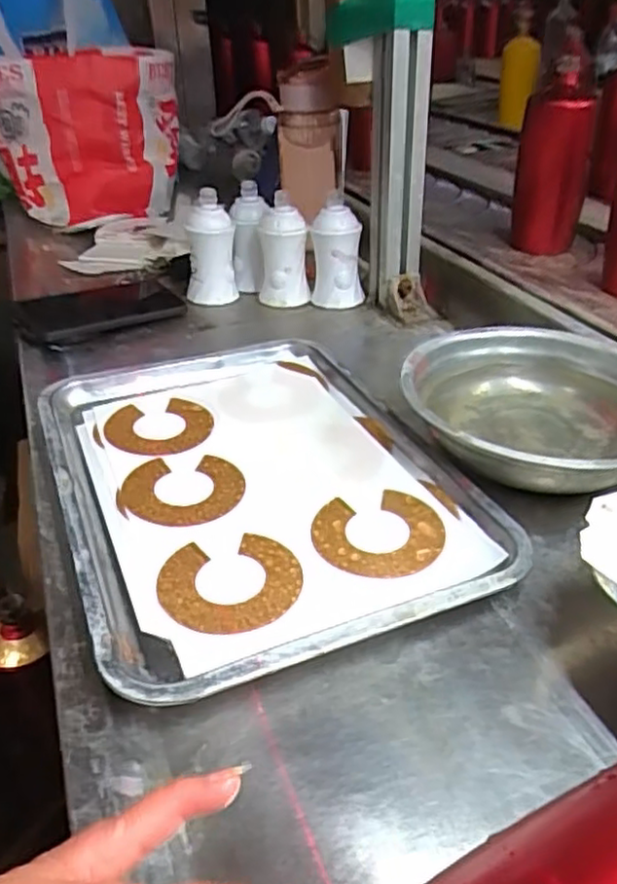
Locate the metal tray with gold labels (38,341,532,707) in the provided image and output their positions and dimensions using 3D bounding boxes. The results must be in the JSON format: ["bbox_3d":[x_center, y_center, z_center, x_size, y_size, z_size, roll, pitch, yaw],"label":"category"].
[{"bbox_3d":[-0.040,0.016,0.483,0.254,0.024,0.338,-15,36,-17],"label":"metal tray with gold labels"}]

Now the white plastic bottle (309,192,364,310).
[{"bbox_3d":[0.030,-0.208,0.754,0.056,0.110,0.059,-6,35,-2],"label":"white plastic bottle"}]

